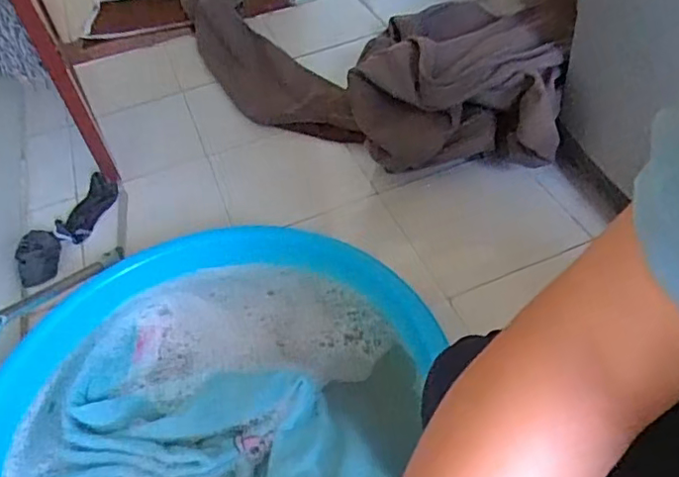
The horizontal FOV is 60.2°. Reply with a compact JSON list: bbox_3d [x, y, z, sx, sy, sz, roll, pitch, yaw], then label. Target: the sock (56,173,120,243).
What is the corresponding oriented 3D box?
[{"bbox_3d":[-0.512,-0.066,1.193,0.068,0.049,0.177,12,50,19],"label":"sock"}]

